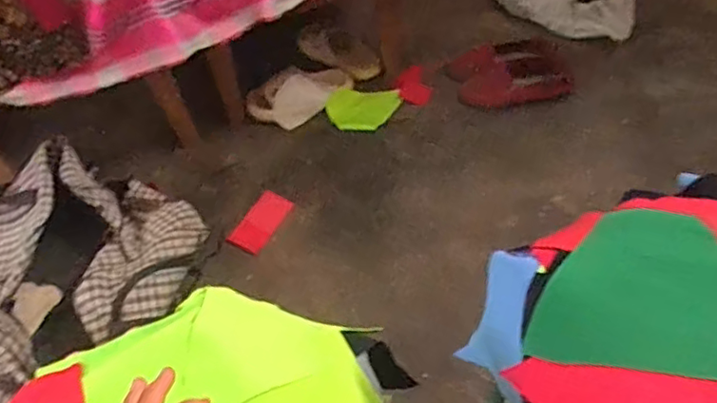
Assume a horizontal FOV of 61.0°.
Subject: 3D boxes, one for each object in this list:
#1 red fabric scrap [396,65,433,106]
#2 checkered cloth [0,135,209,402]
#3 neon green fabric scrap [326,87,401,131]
[{"bbox_3d":[0.117,-0.248,1.312,0.067,0.005,0.115,-15,53,-6],"label":"red fabric scrap"},{"bbox_3d":[-0.535,0.129,1.018,0.450,0.115,0.455,14,55,16],"label":"checkered cloth"},{"bbox_3d":[0.012,-0.199,1.305,0.153,0.018,0.115,-1,52,5],"label":"neon green fabric scrap"}]

